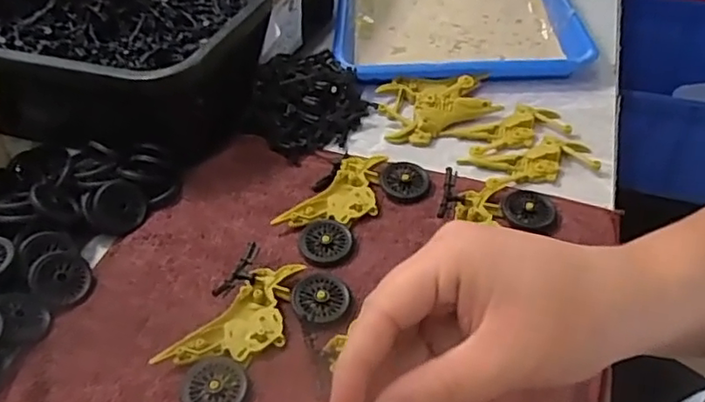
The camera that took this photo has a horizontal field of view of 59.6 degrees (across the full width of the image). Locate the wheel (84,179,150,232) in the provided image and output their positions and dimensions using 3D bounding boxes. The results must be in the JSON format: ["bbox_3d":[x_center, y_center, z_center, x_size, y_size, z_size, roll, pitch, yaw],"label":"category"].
[{"bbox_3d":[-0.175,0.005,0.455,0.042,0.037,0.014,-21,5,-10],"label":"wheel"}]

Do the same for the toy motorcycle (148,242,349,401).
[{"bbox_3d":[-0.059,0.078,0.376,0.075,0.015,0.114,19,46,22],"label":"toy motorcycle"}]

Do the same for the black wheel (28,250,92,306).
[{"bbox_3d":[-0.193,0.052,0.410,0.036,0.007,0.037,-30,81,-35],"label":"black wheel"}]

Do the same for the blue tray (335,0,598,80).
[{"bbox_3d":[0.110,-0.227,0.700,0.244,0.029,0.326,-2,42,2],"label":"blue tray"}]

